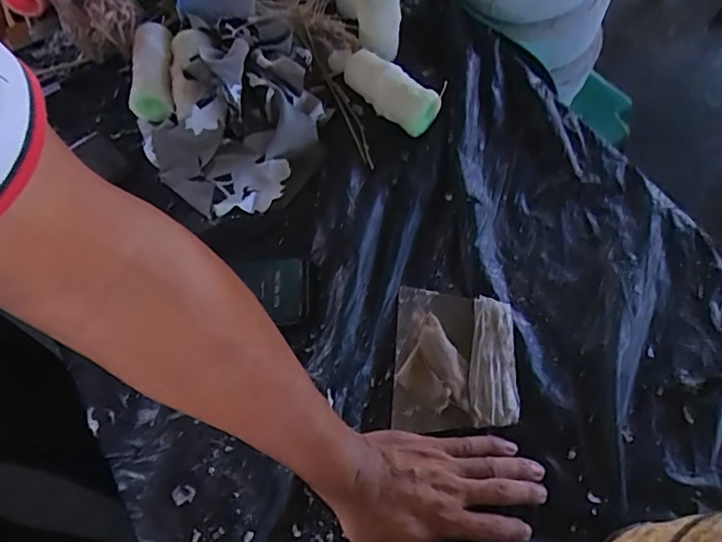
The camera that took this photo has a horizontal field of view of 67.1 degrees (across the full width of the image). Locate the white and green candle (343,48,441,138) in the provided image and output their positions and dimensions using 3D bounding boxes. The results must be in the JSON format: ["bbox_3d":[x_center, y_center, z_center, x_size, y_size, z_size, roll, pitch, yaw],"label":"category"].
[{"bbox_3d":[0.033,-0.206,0.615,0.124,0.049,0.048,36,70,2],"label":"white and green candle"}]

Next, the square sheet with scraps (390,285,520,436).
[{"bbox_3d":[0.086,0.080,0.502,0.108,0.020,0.131,4,65,3],"label":"square sheet with scraps"}]

